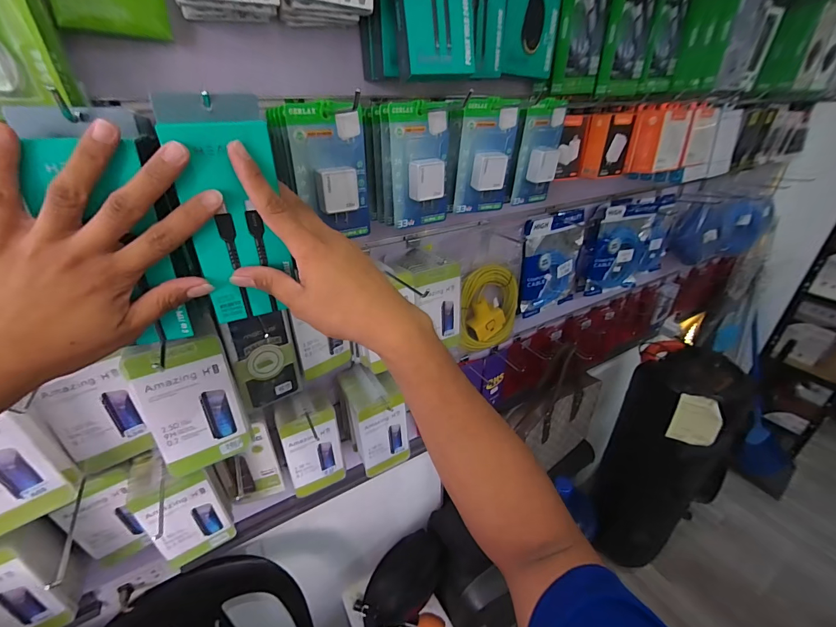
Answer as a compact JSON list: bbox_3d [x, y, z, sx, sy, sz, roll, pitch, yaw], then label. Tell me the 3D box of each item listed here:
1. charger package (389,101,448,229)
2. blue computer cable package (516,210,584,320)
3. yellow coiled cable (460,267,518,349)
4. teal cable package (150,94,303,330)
[{"bbox_3d":[0.012,-0.185,0.468,0.091,0.147,0.033,-16,33,-23],"label":"charger package"},{"bbox_3d":[0.297,-0.110,0.826,0.182,0.219,0.044,-22,37,-31],"label":"blue computer cable package"},{"bbox_3d":[0.152,-0.006,0.775,0.150,0.184,0.034,-21,36,-31],"label":"yellow coiled cable"},{"bbox_3d":[-0.146,-0.075,0.295,0.071,0.171,0.022,-13,31,-30],"label":"teal cable package"}]

